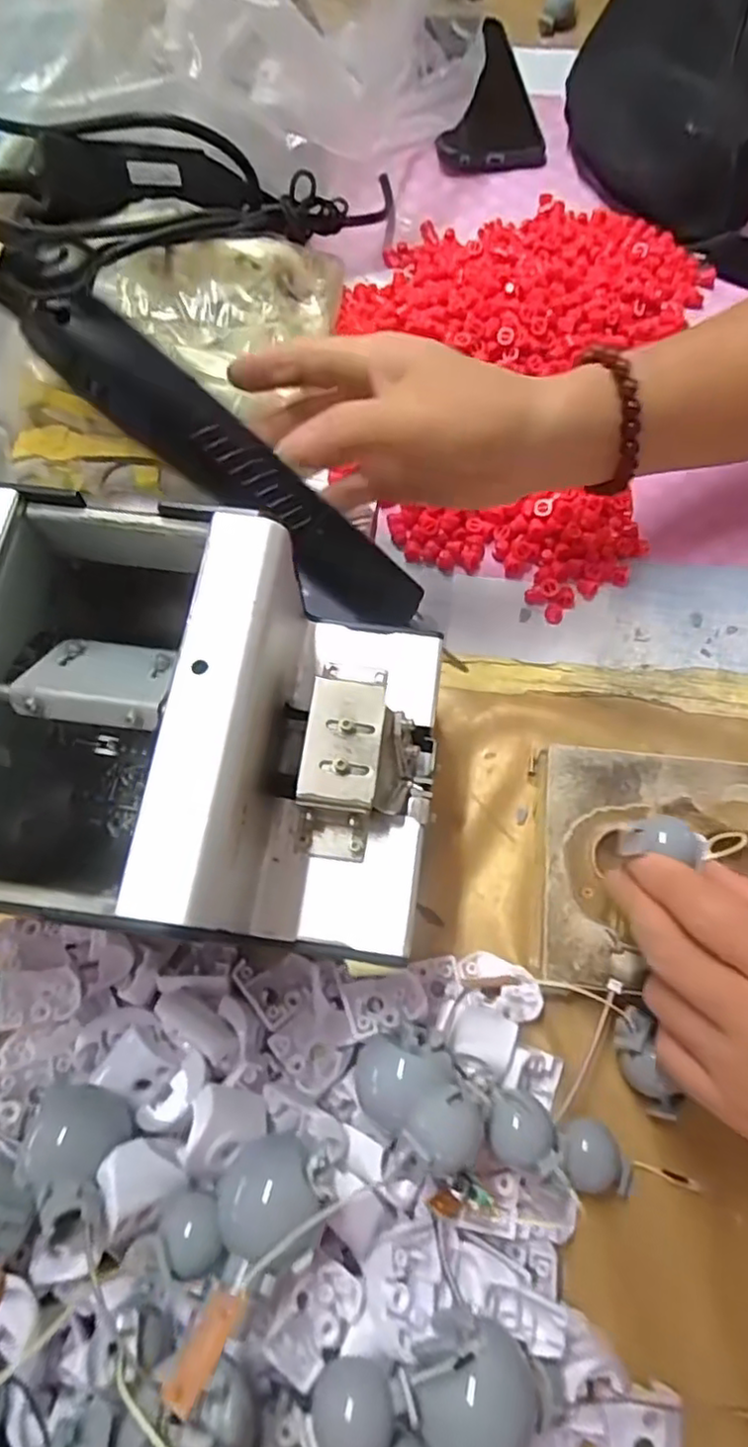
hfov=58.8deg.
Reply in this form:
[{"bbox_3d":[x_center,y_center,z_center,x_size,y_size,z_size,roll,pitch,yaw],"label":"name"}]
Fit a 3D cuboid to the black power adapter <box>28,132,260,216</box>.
[{"bbox_3d":[-0.128,-0.314,0.384,0.121,0.028,0.025,-21,71,-26],"label":"black power adapter"}]

